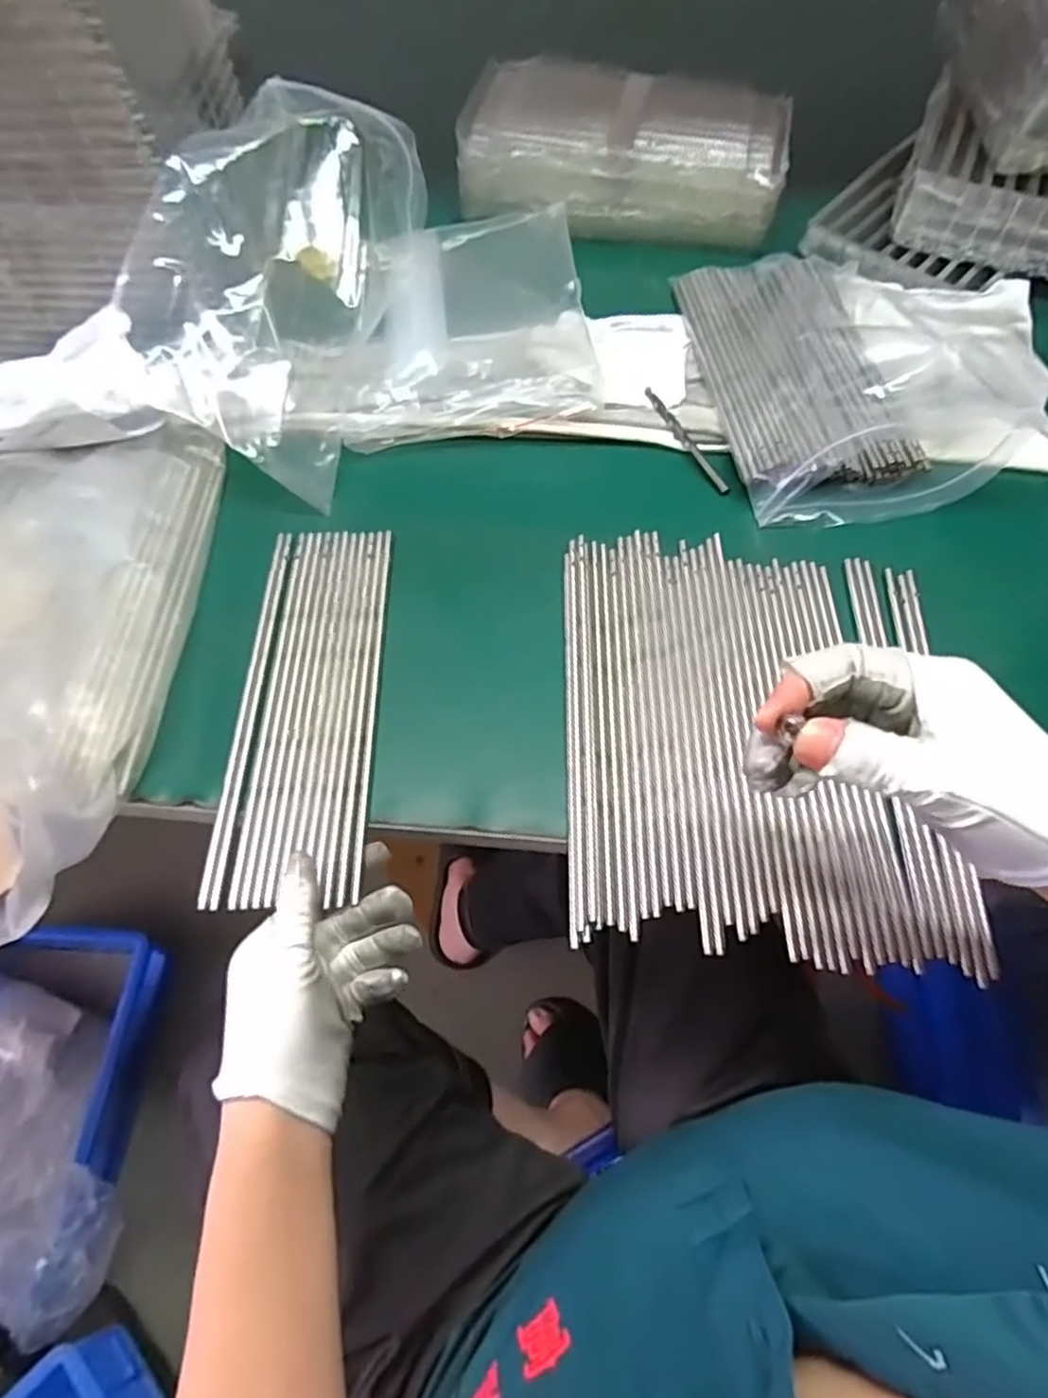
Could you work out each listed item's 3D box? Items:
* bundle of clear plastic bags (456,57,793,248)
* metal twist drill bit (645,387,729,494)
[{"bbox_3d":[0.091,-0.501,0.651,0.275,0.055,0.155,9,63,4],"label":"bundle of clear plastic bags"},{"bbox_3d":[0.118,-0.192,0.536,0.009,0.009,0.104,-25,68,-14],"label":"metal twist drill bit"}]

